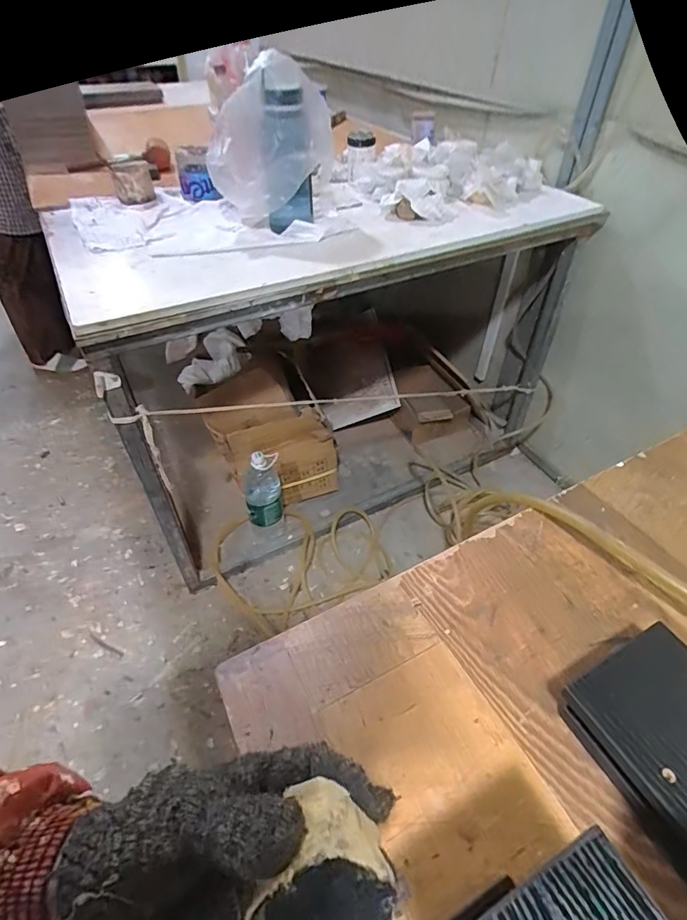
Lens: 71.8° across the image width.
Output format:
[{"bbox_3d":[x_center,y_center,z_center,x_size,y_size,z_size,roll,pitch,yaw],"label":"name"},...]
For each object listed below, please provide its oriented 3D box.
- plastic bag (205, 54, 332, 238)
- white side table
[{"bbox_3d":[-0.161,-0.691,1.078,0.272,0.312,0.321,-3,45,-1],"label":"plastic bag"},{"bbox_3d":[-0.020,-0.360,1.494,1.346,0.917,0.762,-24,50,-22],"label":"white side table"}]

